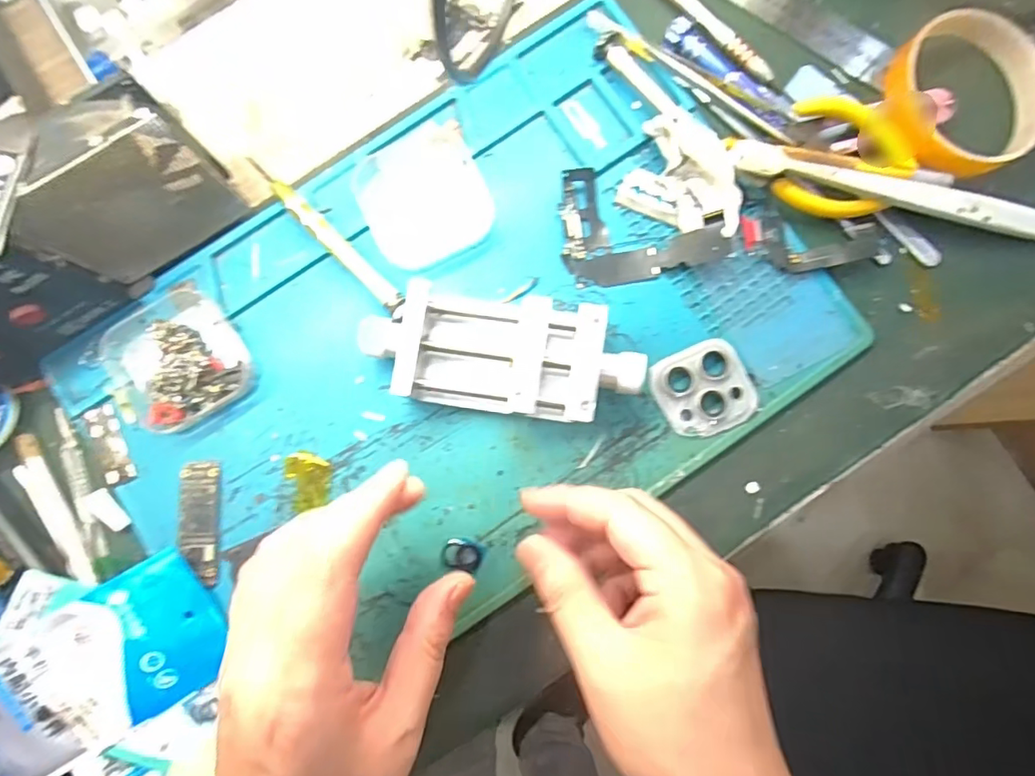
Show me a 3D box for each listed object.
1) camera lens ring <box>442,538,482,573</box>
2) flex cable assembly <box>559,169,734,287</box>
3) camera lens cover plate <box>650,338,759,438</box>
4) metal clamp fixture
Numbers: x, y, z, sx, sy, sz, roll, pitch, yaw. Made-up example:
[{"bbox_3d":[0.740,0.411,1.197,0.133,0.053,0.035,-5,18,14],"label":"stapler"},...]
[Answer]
[{"bbox_3d":[-0.029,0.086,0.279,0.020,0.004,0.015,18,84,3],"label":"camera lens ring"},{"bbox_3d":[0.066,-0.088,0.288,0.085,0.011,0.061,-3,93,11],"label":"flex cable assembly"},{"bbox_3d":[0.097,0.000,0.282,0.046,0.008,0.046,-27,83,-2],"label":"camera lens cover plate"},{"bbox_3d":[-0.008,-0.016,0.274,0.135,0.030,0.057,10,83,2],"label":"metal clamp fixture"}]

